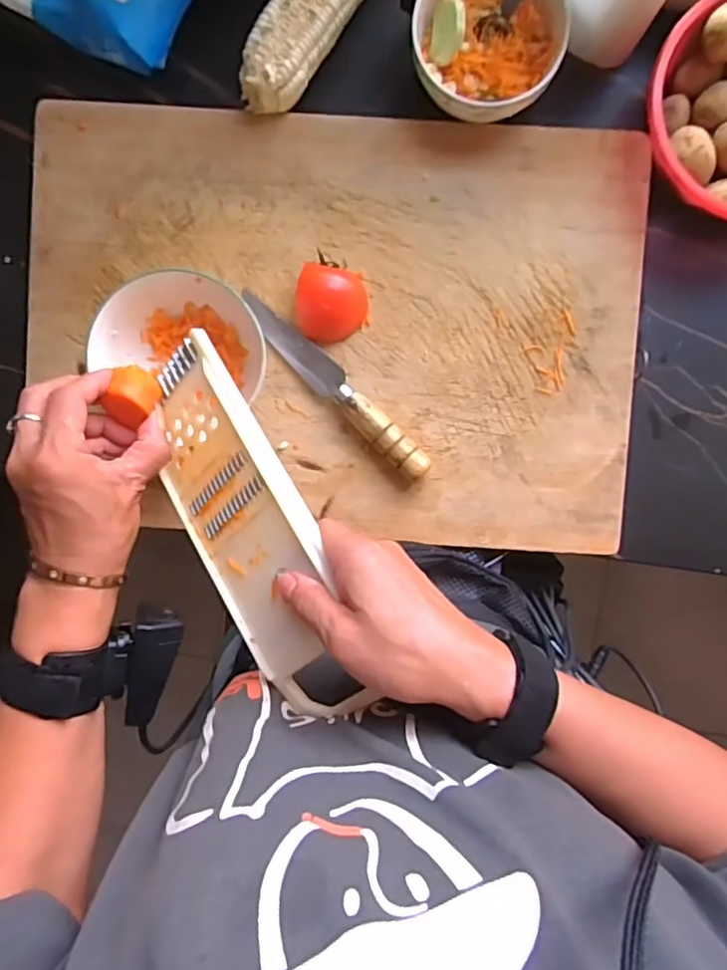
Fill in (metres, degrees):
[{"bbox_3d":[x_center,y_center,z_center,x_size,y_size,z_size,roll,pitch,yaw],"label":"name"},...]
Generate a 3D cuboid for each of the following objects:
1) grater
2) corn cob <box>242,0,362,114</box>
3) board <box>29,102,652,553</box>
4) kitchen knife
[{"bbox_3d":[-0.067,0.026,0.359,0.087,0.017,0.236,-38,75,34],"label":"grater"},{"bbox_3d":[-0.030,-0.384,0.472,0.052,0.048,0.203,34,91,-2],"label":"corn cob"},{"bbox_3d":[-0.023,-0.128,0.482,0.487,0.022,0.333,4,92,-1],"label":"board"},{"bbox_3d":[-0.024,-0.082,0.477,0.200,0.027,0.026,43,91,-2],"label":"kitchen knife"}]

